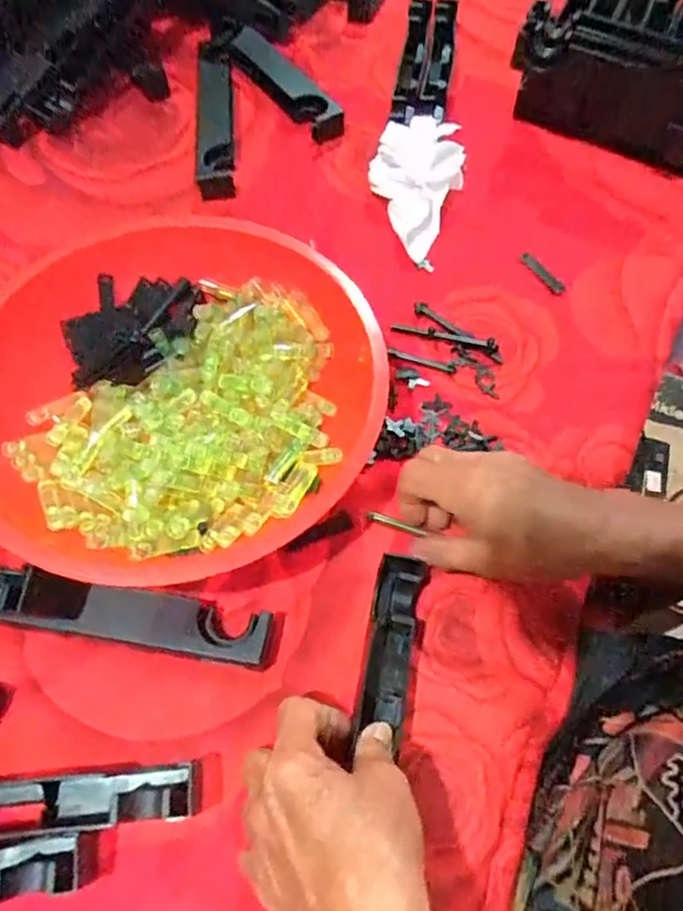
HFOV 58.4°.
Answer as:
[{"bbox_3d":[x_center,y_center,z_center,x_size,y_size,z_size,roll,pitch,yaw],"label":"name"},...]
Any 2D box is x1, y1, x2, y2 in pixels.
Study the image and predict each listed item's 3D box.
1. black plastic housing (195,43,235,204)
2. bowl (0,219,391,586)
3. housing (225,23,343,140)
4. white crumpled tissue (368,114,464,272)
[{"bbox_3d":[-0.115,-0.302,0.552,0.034,0.031,0.185,-5,62,-3],"label":"black plastic housing"},{"bbox_3d":[-0.117,-0.049,0.392,0.247,0.076,0.263,0,62,0],"label":"bowl"},{"bbox_3d":[-0.052,-0.341,0.554,0.030,0.028,0.137,-42,82,-20],"label":"housing"},{"bbox_3d":[0.058,-0.213,0.488,0.072,0.043,0.115,8,62,4],"label":"white crumpled tissue"}]

